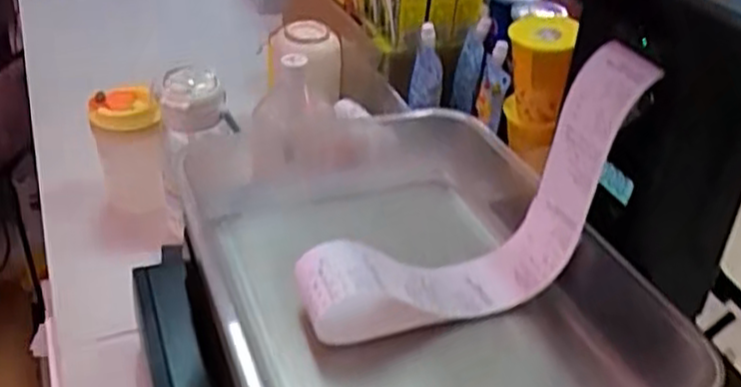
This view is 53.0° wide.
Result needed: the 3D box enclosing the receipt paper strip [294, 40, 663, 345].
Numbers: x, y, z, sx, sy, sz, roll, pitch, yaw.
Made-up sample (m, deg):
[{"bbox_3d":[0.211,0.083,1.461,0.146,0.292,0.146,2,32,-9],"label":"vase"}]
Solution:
[{"bbox_3d":[0.059,0.006,0.507,0.219,0.177,0.064,-12,36,-23],"label":"receipt paper strip"}]

